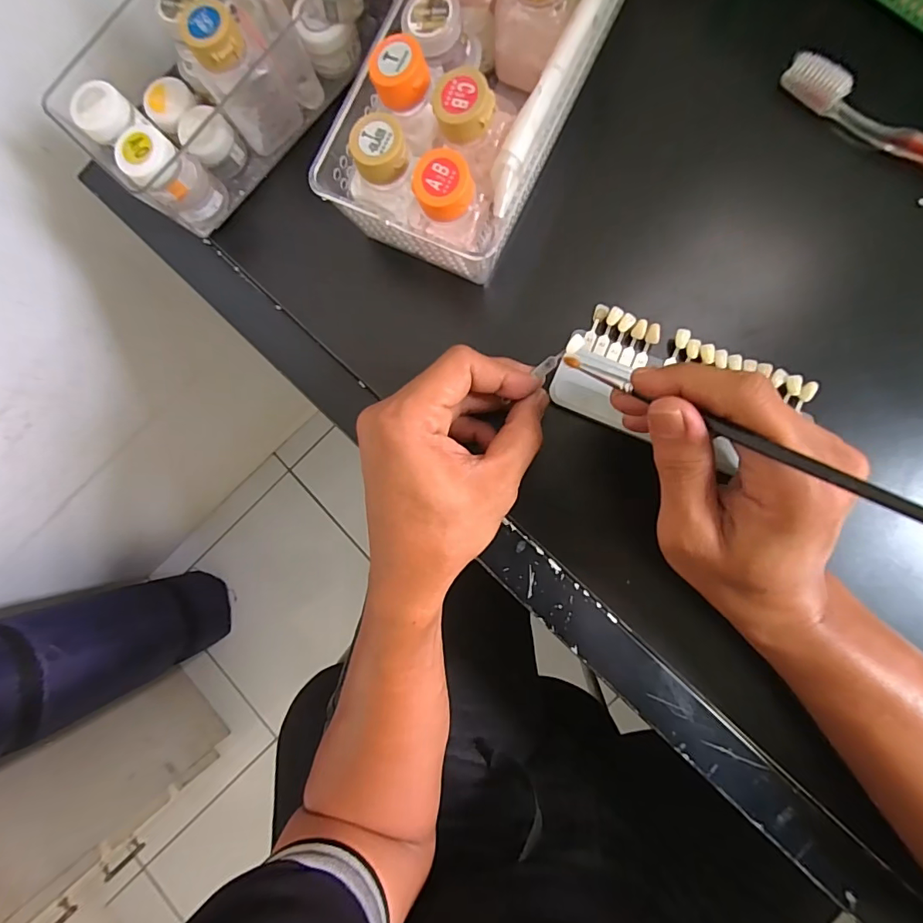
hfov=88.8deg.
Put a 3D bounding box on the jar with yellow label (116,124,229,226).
[{"bbox_3d":[-0.178,-0.177,0.295,0.030,0.054,0.035,40,91,7],"label":"jar with yellow label"}]

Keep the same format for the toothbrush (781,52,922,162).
[{"bbox_3d":[0.271,-0.180,0.275,0.186,0.017,0.021,40,91,7],"label":"toothbrush"}]

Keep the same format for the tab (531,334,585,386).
[{"bbox_3d":[0.056,-0.059,0.267,0.032,0.004,0.009,-40,83,20],"label":"tab"}]

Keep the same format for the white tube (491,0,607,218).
[{"bbox_3d":[0.048,-0.202,0.253,0.015,0.016,0.141,27,89,7],"label":"white tube"}]

